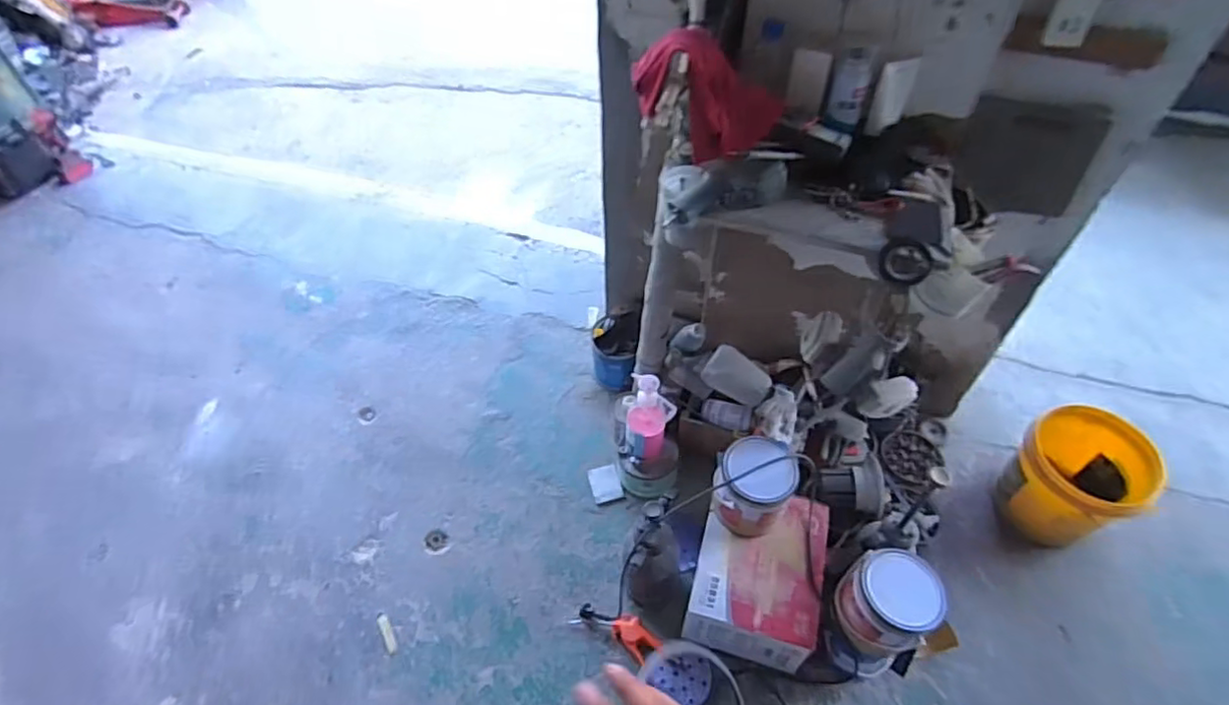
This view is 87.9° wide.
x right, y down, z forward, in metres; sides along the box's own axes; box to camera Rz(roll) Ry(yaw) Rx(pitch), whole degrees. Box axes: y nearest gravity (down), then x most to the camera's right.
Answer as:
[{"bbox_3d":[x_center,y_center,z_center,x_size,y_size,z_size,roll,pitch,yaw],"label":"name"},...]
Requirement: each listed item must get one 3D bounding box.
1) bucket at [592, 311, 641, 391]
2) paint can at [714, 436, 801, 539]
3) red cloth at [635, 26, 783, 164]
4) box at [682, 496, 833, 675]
[{"bbox_3d":[0.001,-0.017,1.720,0.129,0.148,0.168,3,51,3],"label":"bucket"},{"bbox_3d":[0.291,0.276,1.321,0.151,0.128,0.172,23,55,19],"label":"paint can"},{"bbox_3d":[0.148,-0.387,0.975,0.226,0.170,0.098,-2,51,-1],"label":"red cloth"},{"bbox_3d":[0.302,0.464,1.353,0.251,0.121,0.323,12,52,10],"label":"box"}]

